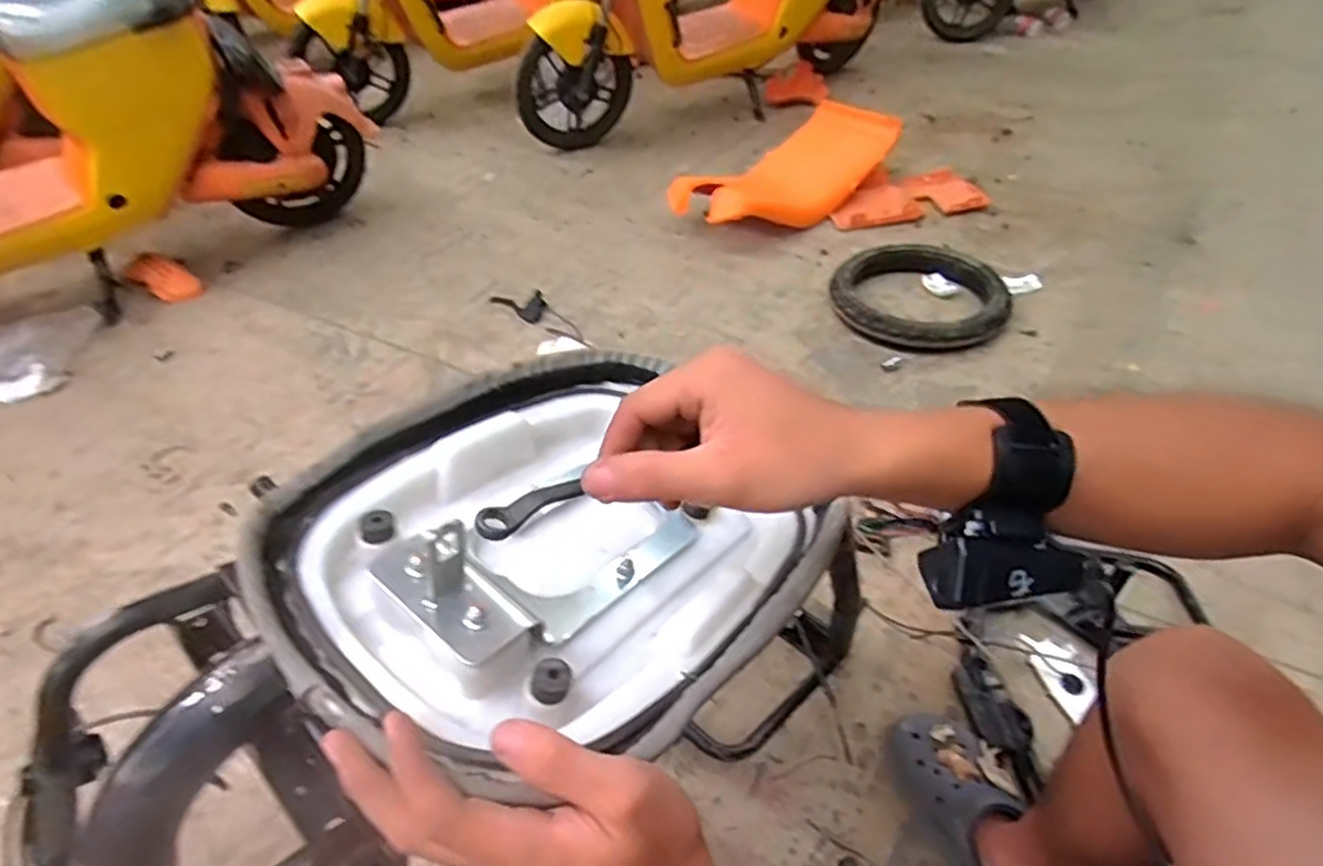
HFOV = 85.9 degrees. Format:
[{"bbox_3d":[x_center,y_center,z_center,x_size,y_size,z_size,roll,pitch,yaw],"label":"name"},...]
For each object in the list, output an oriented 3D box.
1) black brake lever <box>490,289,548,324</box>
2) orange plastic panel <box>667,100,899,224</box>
[{"bbox_3d":[-0.312,-0.299,1.598,0.148,0.024,0.078,32,55,29],"label":"black brake lever"},{"bbox_3d":[0.308,-0.653,1.785,0.591,0.175,0.236,-22,47,0],"label":"orange plastic panel"}]

